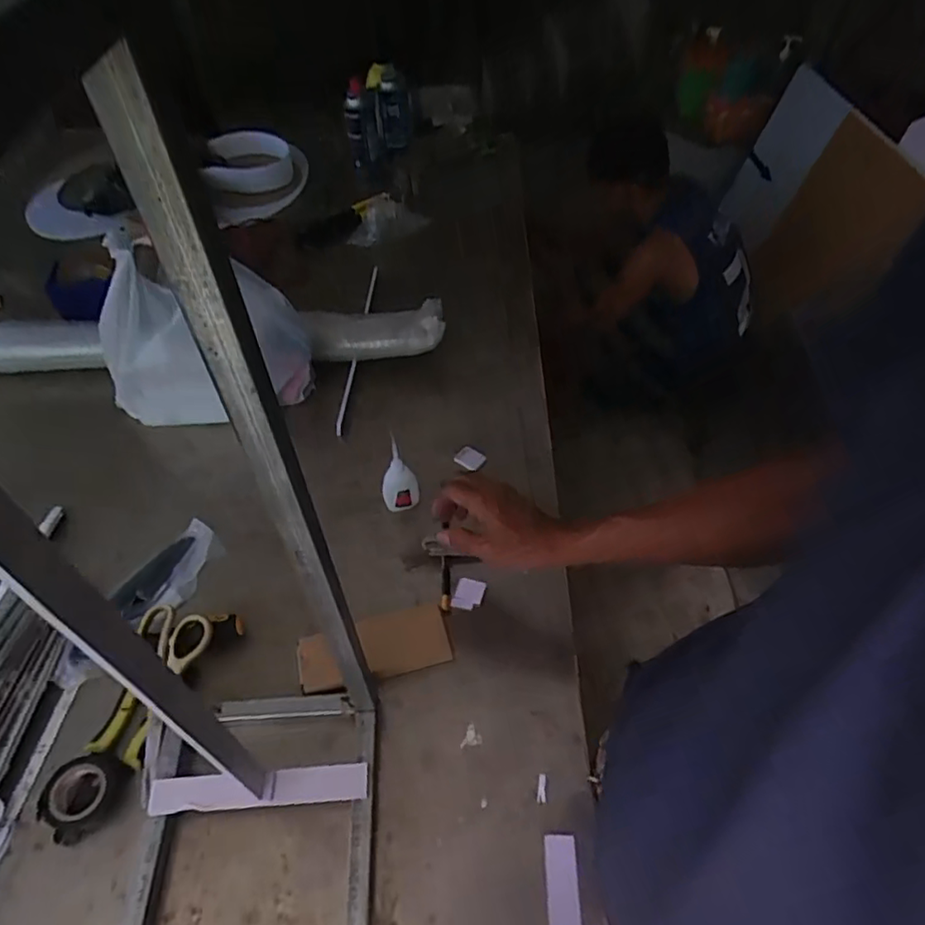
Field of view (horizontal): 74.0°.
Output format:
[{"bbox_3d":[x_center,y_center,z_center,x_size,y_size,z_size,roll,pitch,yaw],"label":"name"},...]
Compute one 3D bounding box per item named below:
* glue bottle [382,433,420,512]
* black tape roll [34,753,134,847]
[{"bbox_3d":[-0.076,0.019,0.753,0.043,0.104,0.036,-1,50,-2],"label":"glue bottle"},{"bbox_3d":[-0.348,0.304,0.564,0.073,0.026,0.058,-36,59,-27],"label":"black tape roll"}]

